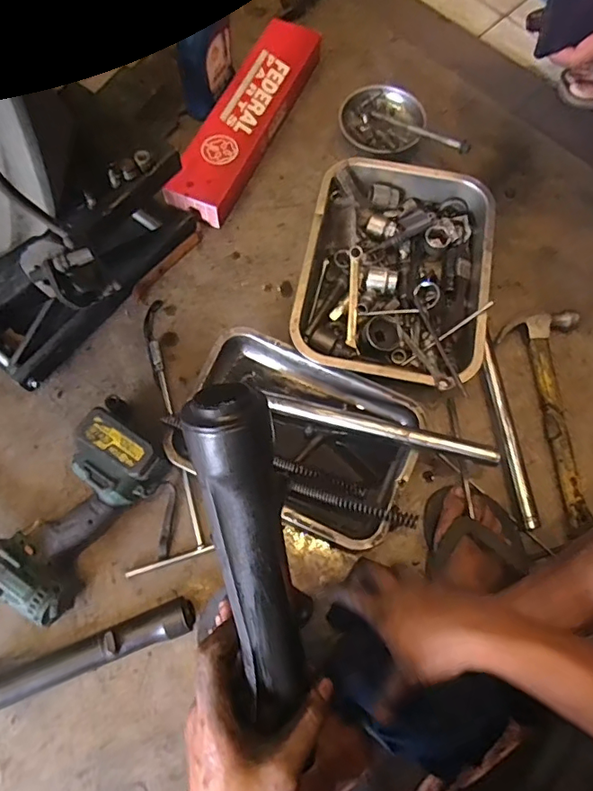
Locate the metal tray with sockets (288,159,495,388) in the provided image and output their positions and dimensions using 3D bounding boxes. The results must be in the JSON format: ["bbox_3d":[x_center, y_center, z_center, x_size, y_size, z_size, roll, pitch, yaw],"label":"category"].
[{"bbox_3d":[0.148,-0.182,0.778,0.267,0.086,0.363,10,71,3],"label":"metal tray with sockets"}]

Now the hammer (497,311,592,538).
[{"bbox_3d":[0.379,0.030,0.721,0.121,0.031,0.317,-8,71,-3],"label":"hammer"}]

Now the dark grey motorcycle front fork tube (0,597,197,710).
[{"bbox_3d":[-0.271,0.311,0.603,0.296,0.043,0.053,-20,72,-7],"label":"dark grey motorcycle front fork tube"}]

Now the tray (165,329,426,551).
[{"bbox_3d":[0.003,0.056,0.690,0.304,0.054,0.224,19,72,6],"label":"tray"}]

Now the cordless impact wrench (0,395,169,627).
[{"bbox_3d":[-0.368,0.067,0.671,0.389,0.080,0.252,40,75,12],"label":"cordless impact wrench"}]

